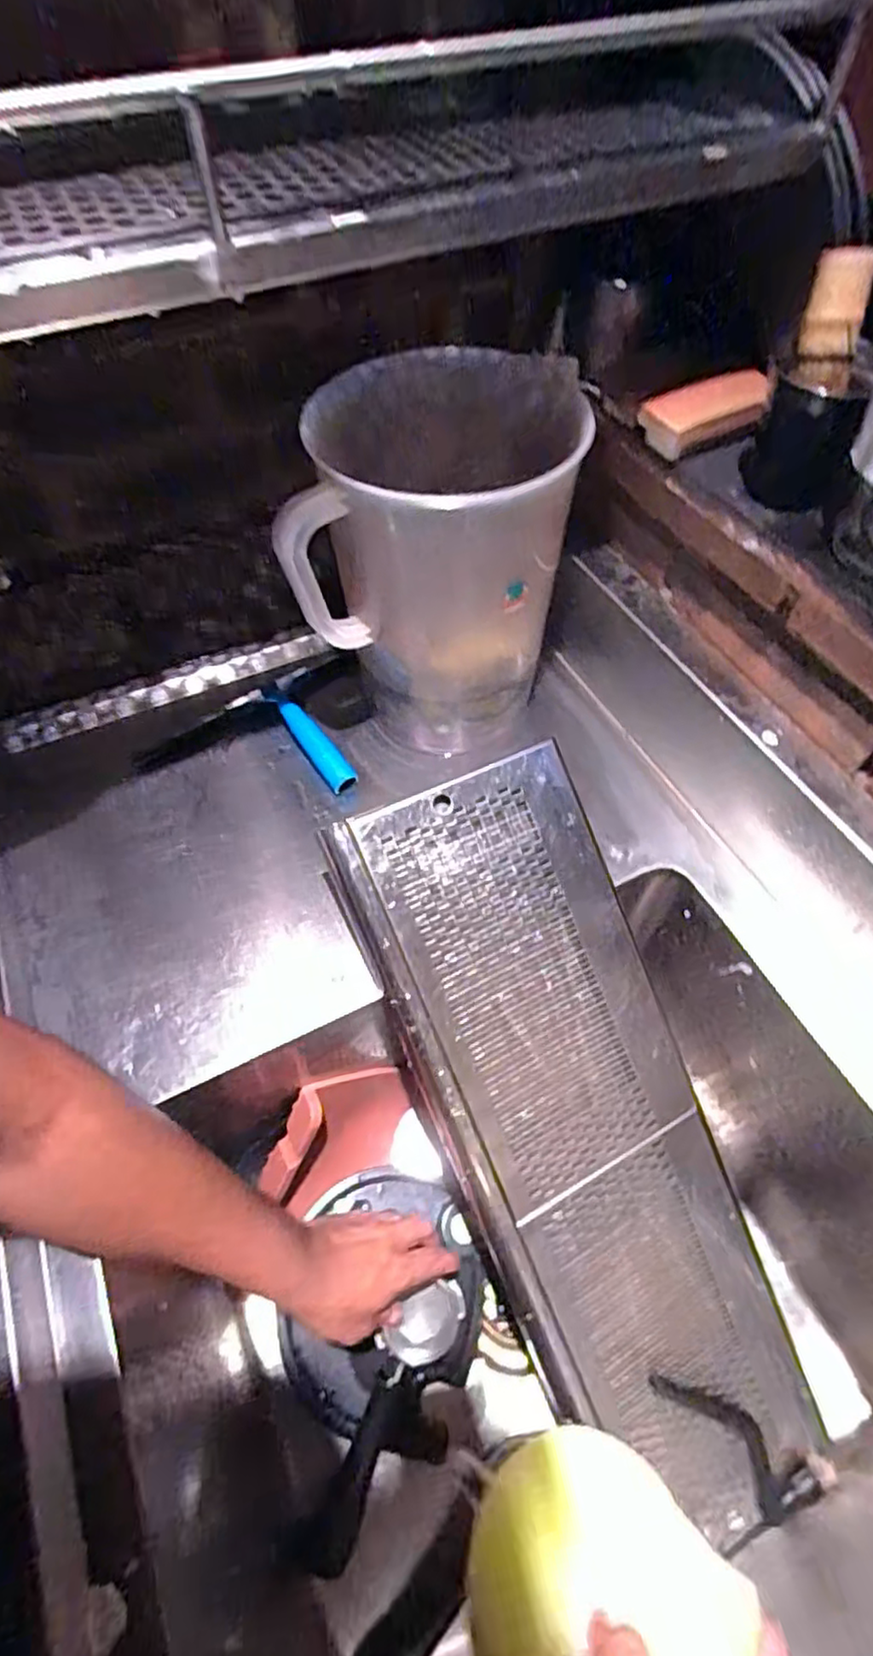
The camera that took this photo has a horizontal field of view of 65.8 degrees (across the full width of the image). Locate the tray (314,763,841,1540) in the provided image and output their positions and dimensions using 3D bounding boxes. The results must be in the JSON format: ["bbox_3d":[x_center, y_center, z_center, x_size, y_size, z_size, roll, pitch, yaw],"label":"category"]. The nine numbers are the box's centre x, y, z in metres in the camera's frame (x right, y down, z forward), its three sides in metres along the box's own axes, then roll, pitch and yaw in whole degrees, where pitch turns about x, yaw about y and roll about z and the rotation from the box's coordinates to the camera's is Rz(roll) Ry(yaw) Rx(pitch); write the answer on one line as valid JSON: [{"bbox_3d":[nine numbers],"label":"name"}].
[{"bbox_3d":[0.124,0.248,0.527,0.195,0.031,0.617,-25,93,-12],"label":"tray"}]

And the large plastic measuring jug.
[{"bbox_3d":[0.003,-0.227,0.577,0.194,0.252,0.213,4,61,4],"label":"large plastic measuring jug"}]

